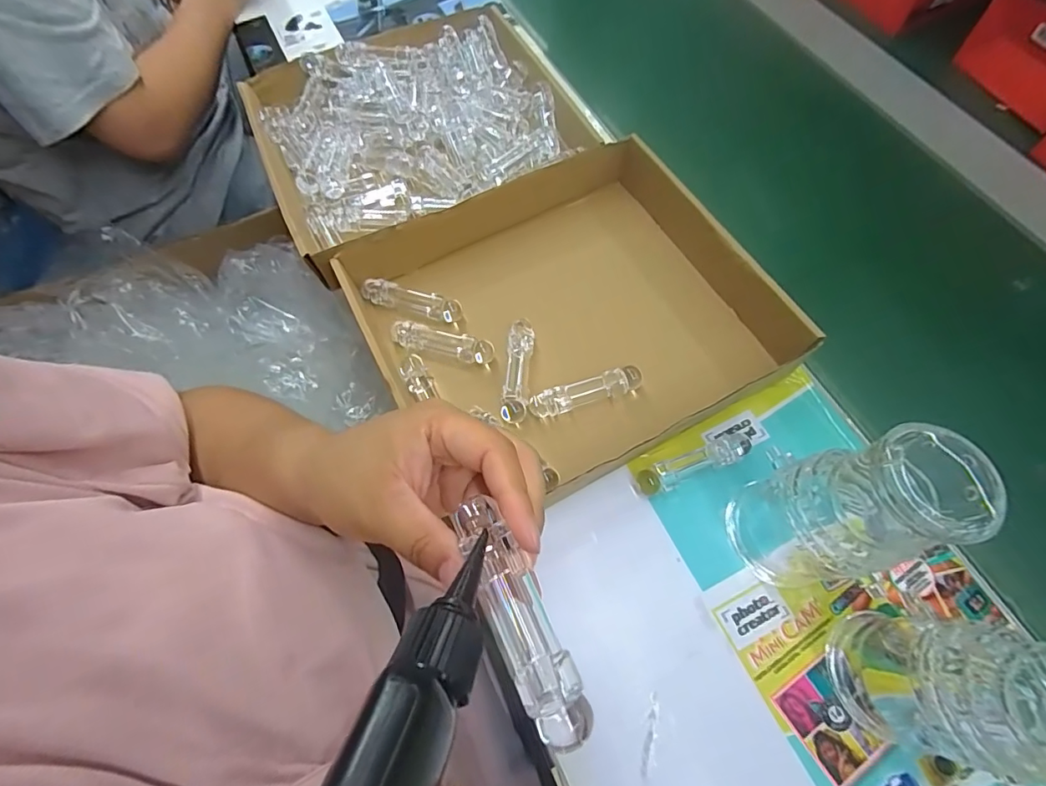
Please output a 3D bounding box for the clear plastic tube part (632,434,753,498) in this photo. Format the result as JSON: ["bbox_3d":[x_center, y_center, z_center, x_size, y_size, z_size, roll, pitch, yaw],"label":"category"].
[{"bbox_3d":[0.134,0.057,0.388,0.095,0.022,0.022,-21,67,-7],"label":"clear plastic tube part"}]

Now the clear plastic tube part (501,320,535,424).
[{"bbox_3d":[-0.004,-0.019,0.424,0.022,0.017,0.090,4,66,4],"label":"clear plastic tube part"}]

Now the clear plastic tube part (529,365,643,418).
[{"bbox_3d":[0.053,0.000,0.415,0.094,0.021,0.019,-16,66,-5],"label":"clear plastic tube part"}]

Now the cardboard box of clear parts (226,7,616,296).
[{"bbox_3d":[-0.118,-0.284,0.530,0.318,0.055,0.289,-29,69,-11],"label":"cardboard box of clear parts"}]

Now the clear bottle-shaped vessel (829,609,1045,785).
[{"bbox_3d":[0.249,0.162,0.252,0.082,0.181,0.067,18,68,10],"label":"clear bottle-shaped vessel"}]

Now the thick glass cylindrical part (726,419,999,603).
[{"bbox_3d":[0.193,0.076,0.301,0.073,0.165,0.086,-10,66,-2],"label":"thick glass cylindrical part"}]

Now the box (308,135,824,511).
[{"bbox_3d":[0.036,-0.069,0.431,0.315,0.056,0.270,-26,67,-9],"label":"box"}]

